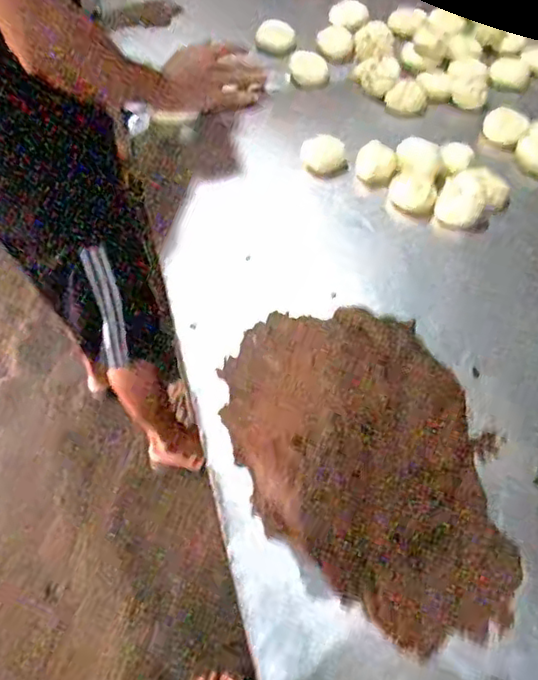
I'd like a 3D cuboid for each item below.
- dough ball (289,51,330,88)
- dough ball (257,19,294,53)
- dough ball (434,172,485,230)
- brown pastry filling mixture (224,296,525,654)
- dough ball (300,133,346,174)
[{"bbox_3d":[0.063,-0.419,0.992,0.059,0.027,0.053,0,54,2],"label":"dough ball"},{"bbox_3d":[0.010,-0.482,1.019,0.057,0.029,0.045,-3,54,0],"label":"dough ball"},{"bbox_3d":[0.241,-0.174,0.807,0.056,0.034,0.066,22,58,17],"label":"dough ball"},{"bbox_3d":[0.089,0.087,0.586,0.226,0.079,0.360,-18,56,-10],"label":"brown pastry filling mixture"},{"bbox_3d":[0.071,-0.246,0.853,0.059,0.036,0.052,1,54,3],"label":"dough ball"}]

